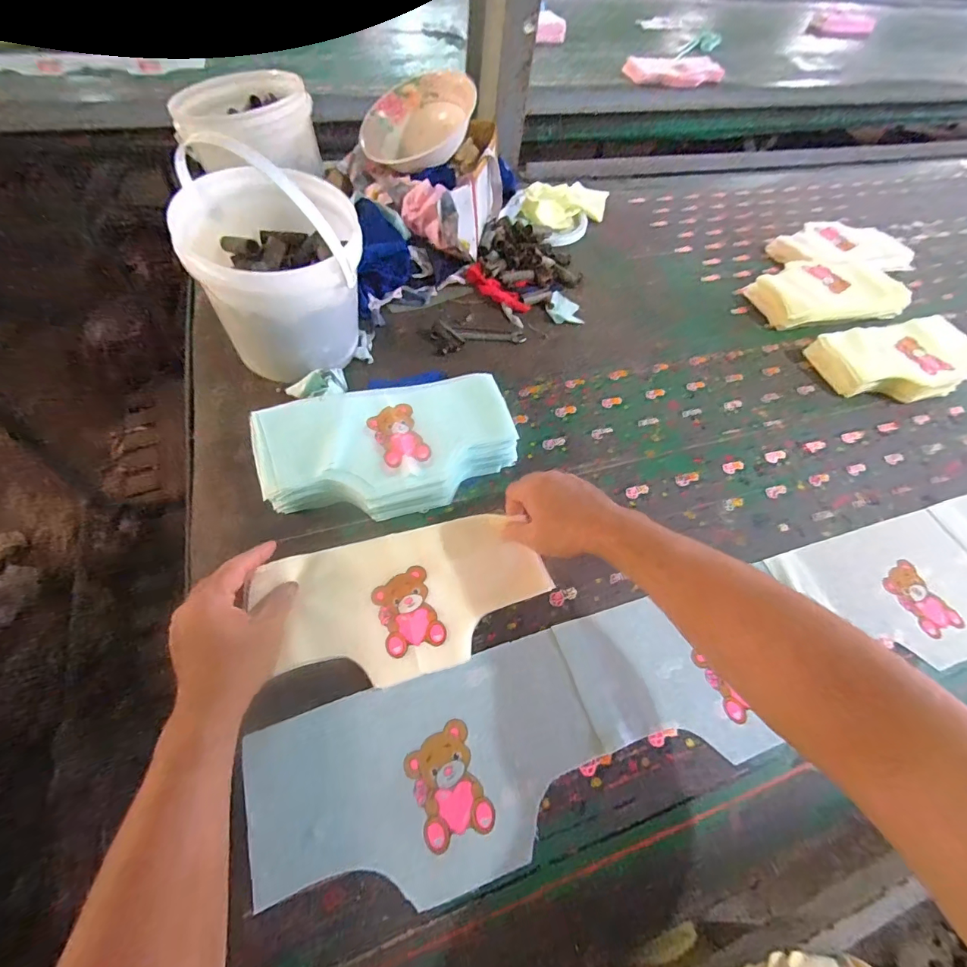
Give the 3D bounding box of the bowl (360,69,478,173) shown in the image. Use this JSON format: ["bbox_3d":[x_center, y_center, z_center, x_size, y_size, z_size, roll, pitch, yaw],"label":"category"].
[{"bbox_3d":[-0.123,-0.608,0.756,0.173,0.063,0.191,18,73,14],"label":"bowl"}]

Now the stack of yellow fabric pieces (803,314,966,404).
[{"bbox_3d":[0.705,-0.206,0.747,0.288,0.051,0.145,-9,59,-12],"label":"stack of yellow fabric pieces"}]

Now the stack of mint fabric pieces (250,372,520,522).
[{"bbox_3d":[-0.104,-0.046,0.535,0.302,0.070,0.152,-15,60,-16],"label":"stack of mint fabric pieces"}]

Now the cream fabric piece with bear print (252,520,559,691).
[{"bbox_3d":[-0.073,0.115,0.461,0.275,0.031,0.147,-13,57,-13],"label":"cream fabric piece with bear print"}]

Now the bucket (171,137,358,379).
[{"bbox_3d":[-0.258,-0.278,0.565,0.191,0.215,0.203,3,57,-5],"label":"bucket"}]

